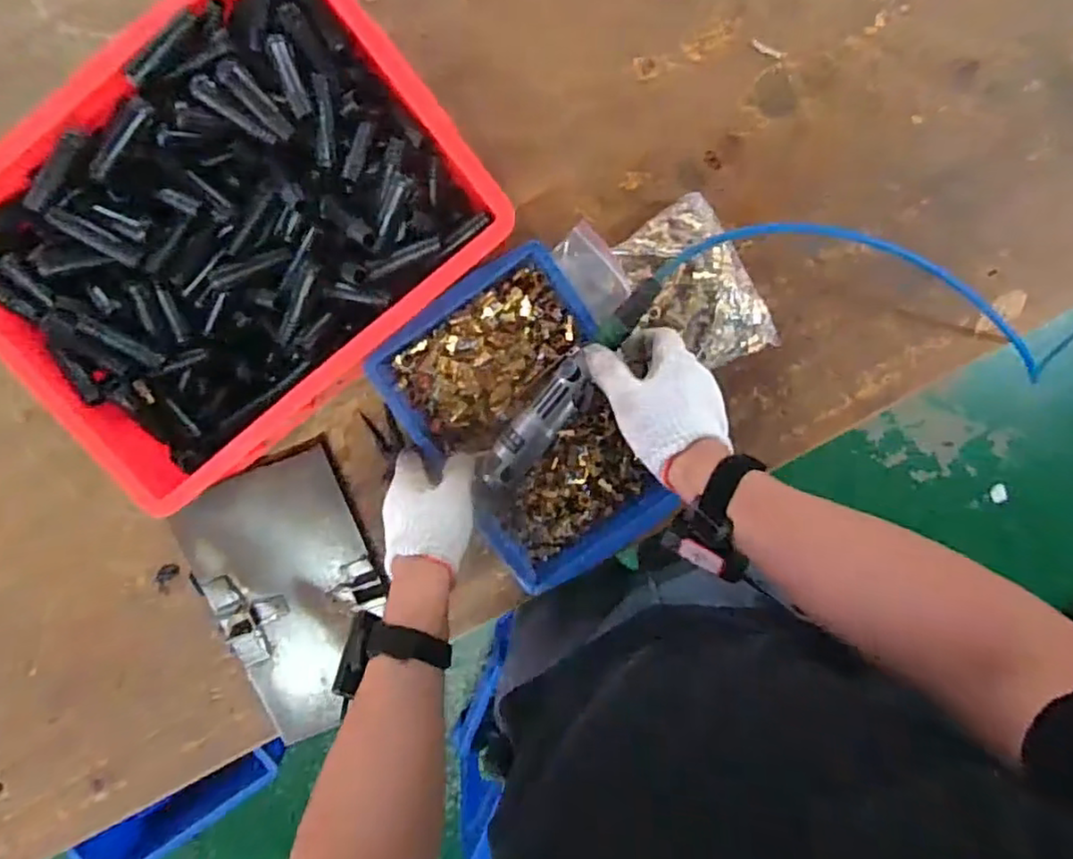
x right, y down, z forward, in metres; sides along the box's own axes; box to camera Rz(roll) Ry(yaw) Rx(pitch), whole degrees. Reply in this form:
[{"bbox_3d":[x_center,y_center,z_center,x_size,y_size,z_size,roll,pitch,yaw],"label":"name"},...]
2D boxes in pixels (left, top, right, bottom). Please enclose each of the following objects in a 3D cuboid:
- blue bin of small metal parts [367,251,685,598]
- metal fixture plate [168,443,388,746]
[{"bbox_3d":[-0.001,-0.005,0.666,0.209,0.069,0.299,-34,96,3],"label":"blue bin of small metal parts"},{"bbox_3d":[-0.259,0.183,0.718,0.187,0.027,0.289,-26,96,2],"label":"metal fixture plate"}]

